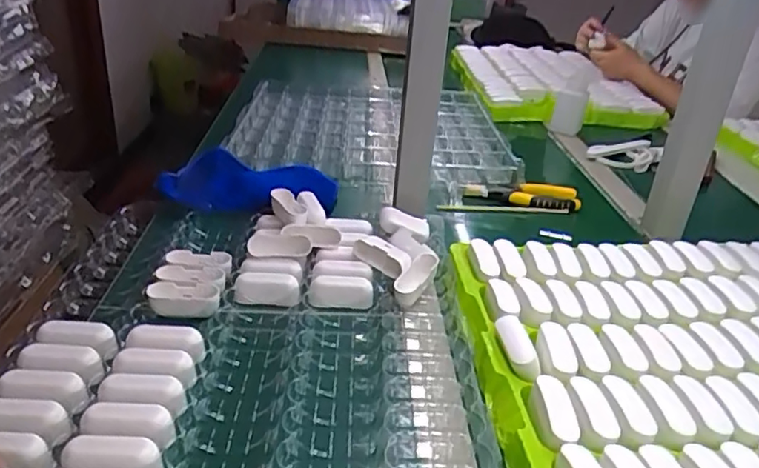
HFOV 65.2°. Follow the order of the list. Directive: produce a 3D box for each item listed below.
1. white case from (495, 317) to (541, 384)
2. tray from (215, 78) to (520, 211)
[{"bbox_3d":[0.120,0.099,0.524,0.021,0.022,0.074,-2,30,-6],"label":"white case"},{"bbox_3d":[-0.017,-0.191,1.078,0.457,0.053,0.505,0,29,-1],"label":"tray"}]

